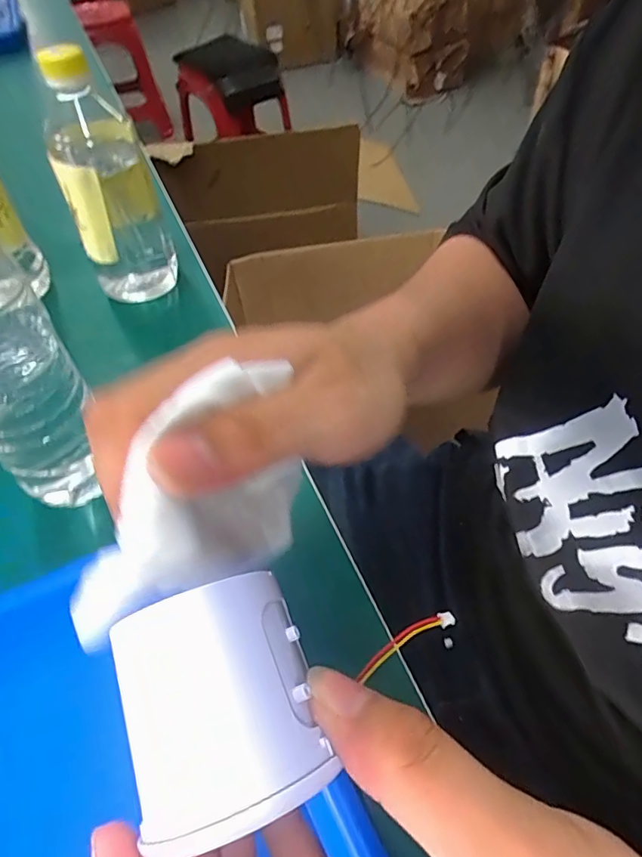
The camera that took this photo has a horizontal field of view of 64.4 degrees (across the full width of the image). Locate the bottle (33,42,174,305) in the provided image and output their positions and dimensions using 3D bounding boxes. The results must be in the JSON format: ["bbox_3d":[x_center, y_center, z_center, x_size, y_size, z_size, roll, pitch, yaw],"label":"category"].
[{"bbox_3d":[-0.170,-0.196,0.407,0.067,0.178,0.070,-16,53,-9],"label":"bottle"}]

